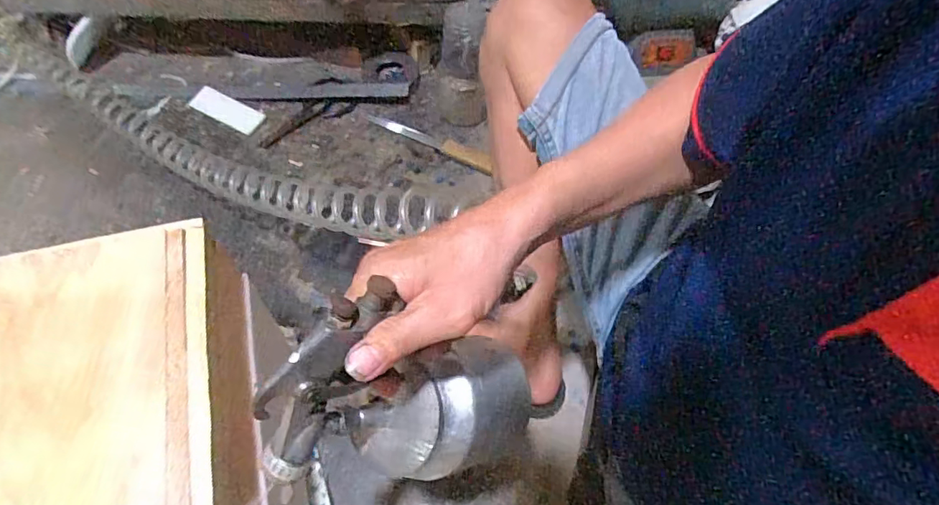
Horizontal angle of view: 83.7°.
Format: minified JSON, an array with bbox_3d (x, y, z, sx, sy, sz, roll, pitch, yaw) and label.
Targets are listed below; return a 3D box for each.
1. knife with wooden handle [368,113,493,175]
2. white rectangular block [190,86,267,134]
[{"bbox_3d":[-0.072,-0.206,0.962,0.256,0.024,0.029,25,61,13],"label":"knife with wooden handle"},{"bbox_3d":[-0.451,-0.267,0.982,0.137,0.010,0.049,27,83,3],"label":"white rectangular block"}]

